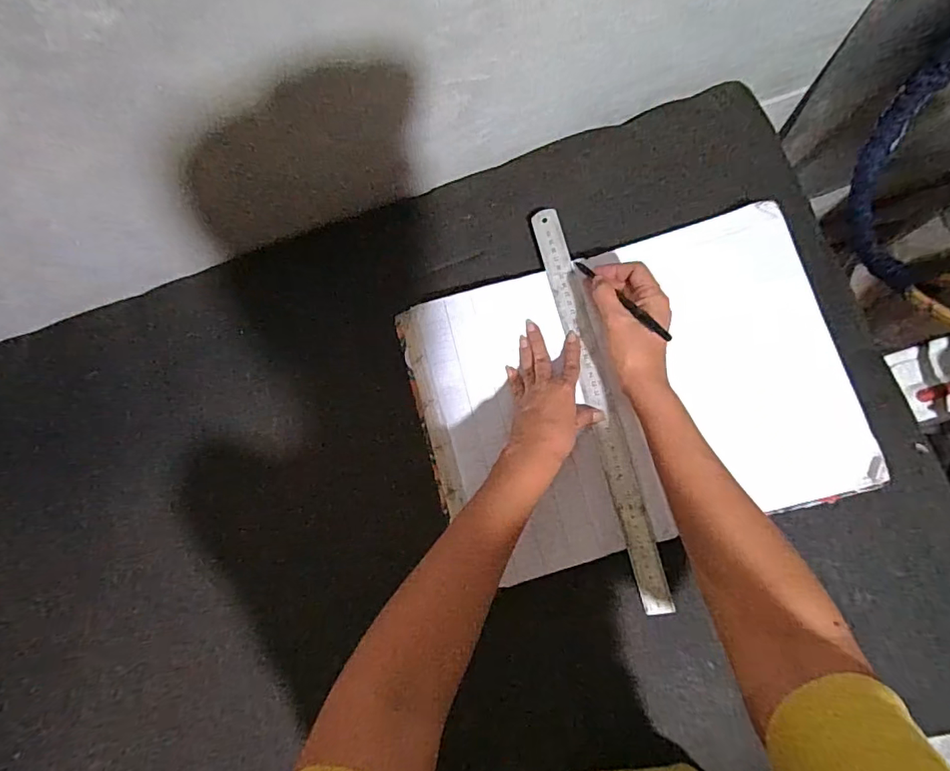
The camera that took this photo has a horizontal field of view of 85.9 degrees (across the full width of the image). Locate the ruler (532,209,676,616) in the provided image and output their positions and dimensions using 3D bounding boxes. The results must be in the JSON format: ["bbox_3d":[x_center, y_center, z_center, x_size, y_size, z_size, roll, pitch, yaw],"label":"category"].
[{"bbox_3d":[0.129,0.018,0.530,0.027,0.007,0.423,-18,82,20],"label":"ruler"}]

